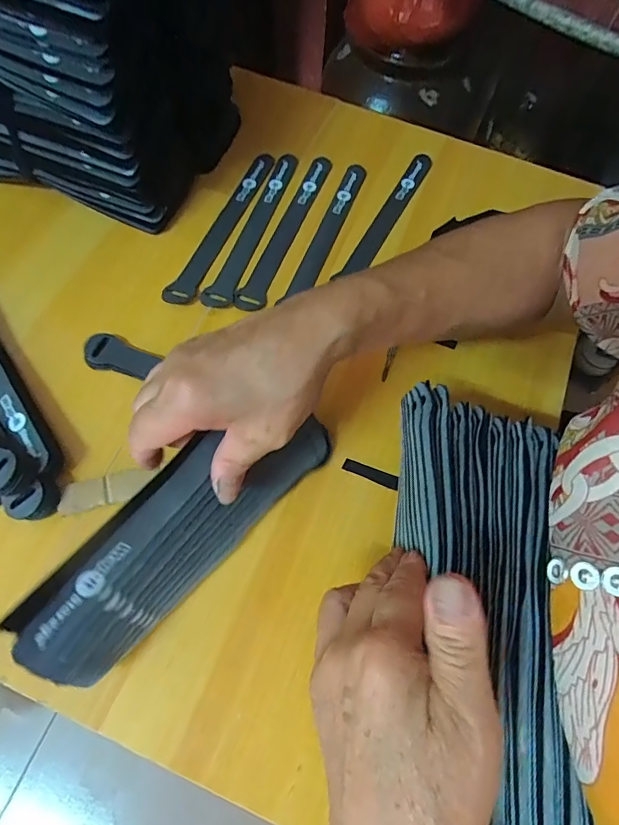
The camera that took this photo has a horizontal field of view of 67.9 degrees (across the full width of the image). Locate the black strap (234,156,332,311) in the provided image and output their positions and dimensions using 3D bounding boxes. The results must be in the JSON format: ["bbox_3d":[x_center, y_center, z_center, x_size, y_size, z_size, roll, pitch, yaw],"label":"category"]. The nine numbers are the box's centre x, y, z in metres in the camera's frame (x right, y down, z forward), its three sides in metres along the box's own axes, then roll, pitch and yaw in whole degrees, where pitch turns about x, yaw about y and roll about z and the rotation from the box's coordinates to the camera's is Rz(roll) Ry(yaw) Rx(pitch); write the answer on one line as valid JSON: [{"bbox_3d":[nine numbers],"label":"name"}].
[{"bbox_3d":[-0.020,-0.168,0.419,0.024,0.010,0.191,20,66,7],"label":"black strap"}]

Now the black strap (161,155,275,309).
[{"bbox_3d":[-0.078,-0.169,0.415,0.023,0.010,0.187,20,66,7],"label":"black strap"}]

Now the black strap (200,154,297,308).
[{"bbox_3d":[-0.050,-0.168,0.415,0.024,0.008,0.186,14,66,11],"label":"black strap"}]

